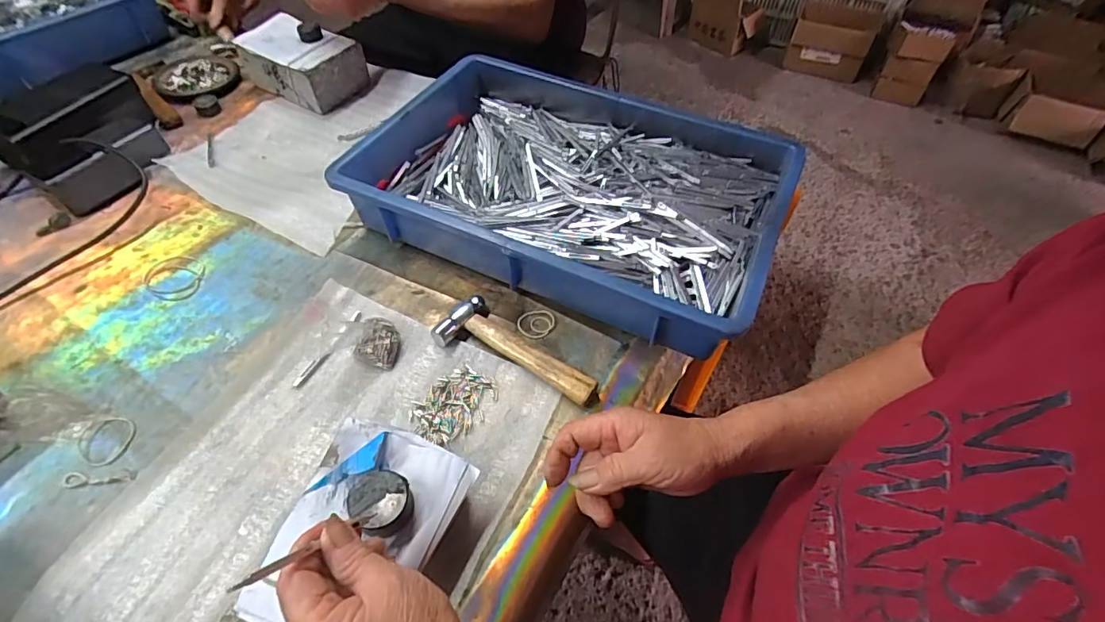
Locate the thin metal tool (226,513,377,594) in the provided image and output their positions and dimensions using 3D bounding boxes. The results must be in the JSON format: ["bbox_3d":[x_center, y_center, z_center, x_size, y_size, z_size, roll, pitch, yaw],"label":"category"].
[{"bbox_3d":[-0.130,0.127,0.273,0.006,0.099,0.004,26,96,18],"label":"thin metal tool"}]

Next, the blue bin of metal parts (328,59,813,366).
[{"bbox_3d":[0.020,-0.135,0.567,0.435,0.089,0.284,22,55,15],"label":"blue bin of metal parts"}]

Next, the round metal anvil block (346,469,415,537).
[{"bbox_3d":[-0.115,0.126,0.337,0.042,0.024,0.037,30,57,20],"label":"round metal anvil block"}]

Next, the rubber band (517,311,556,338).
[{"bbox_3d":[-0.015,0.013,0.503,0.038,0.004,0.031,-7,53,-7],"label":"rubber band"}]

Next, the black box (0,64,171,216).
[{"bbox_3d":[-0.552,-0.208,0.603,0.140,0.096,0.156,35,59,23],"label":"black box"}]

